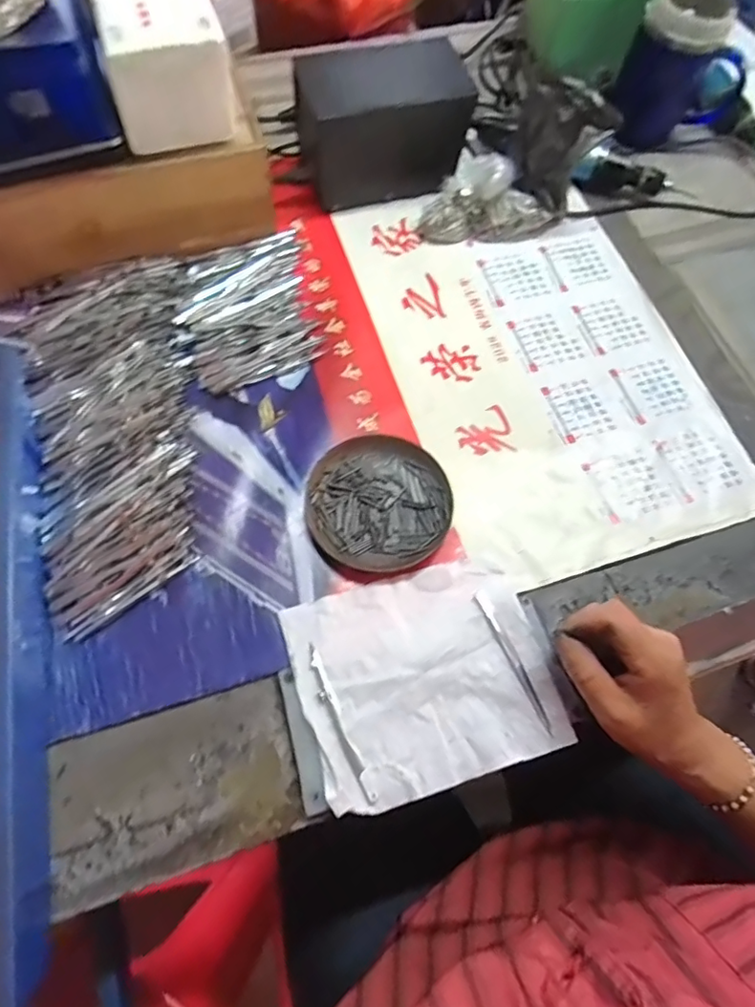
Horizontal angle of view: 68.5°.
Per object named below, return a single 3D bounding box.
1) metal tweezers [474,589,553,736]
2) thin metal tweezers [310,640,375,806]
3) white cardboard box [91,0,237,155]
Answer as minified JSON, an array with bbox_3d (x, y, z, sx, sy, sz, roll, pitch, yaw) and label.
[{"bbox_3d":[0.097,0.111,0.399,0.010,0.004,0.105,-20,71,-10],"label":"metal tweezers"},{"bbox_3d":[-0.026,0.148,0.379,0.010,0.006,0.107,-22,71,-11],"label":"thin metal tweezers"},{"bbox_3d":[-0.175,-0.376,0.450,0.089,0.082,0.134,-16,70,-8],"label":"white cardboard box"}]

